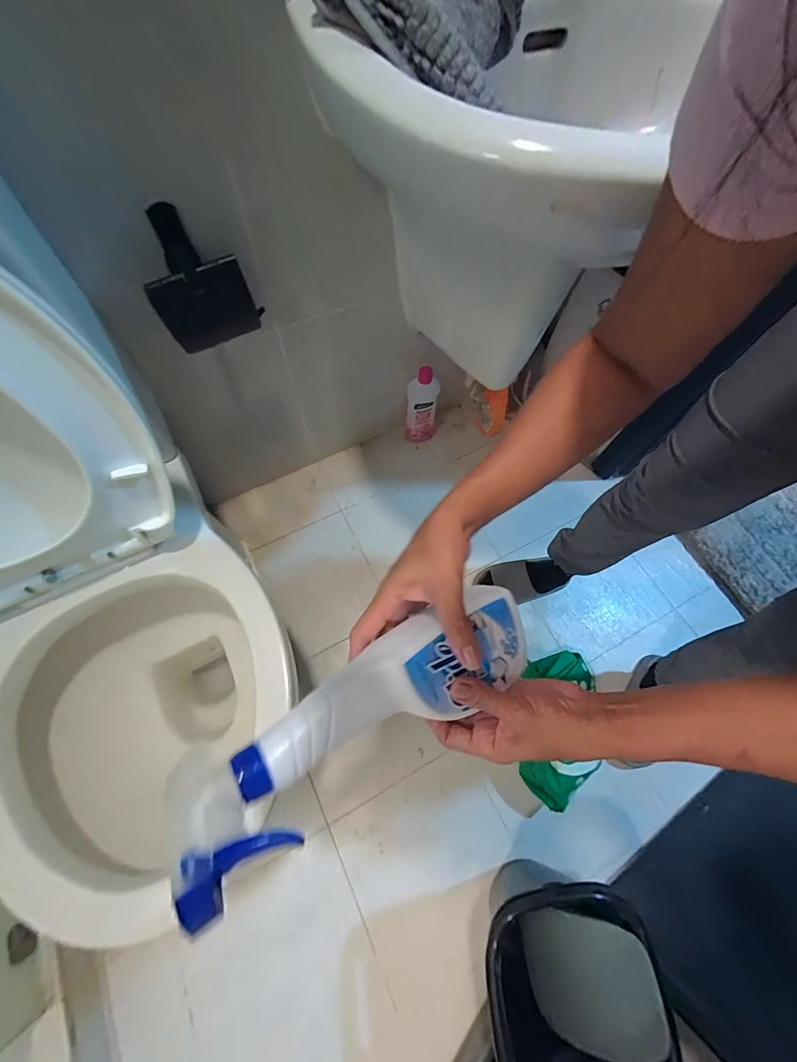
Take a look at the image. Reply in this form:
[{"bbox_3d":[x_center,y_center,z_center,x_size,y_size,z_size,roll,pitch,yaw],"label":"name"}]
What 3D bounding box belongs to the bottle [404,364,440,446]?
[{"bbox_3d":[0.059,-0.312,0.983,0.081,0.242,0.045,6,66,1],"label":"bottle"}]

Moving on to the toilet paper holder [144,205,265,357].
[{"bbox_3d":[-0.278,-0.338,0.530,0.132,0.157,0.080,-27,69,-13],"label":"toilet paper holder"}]

